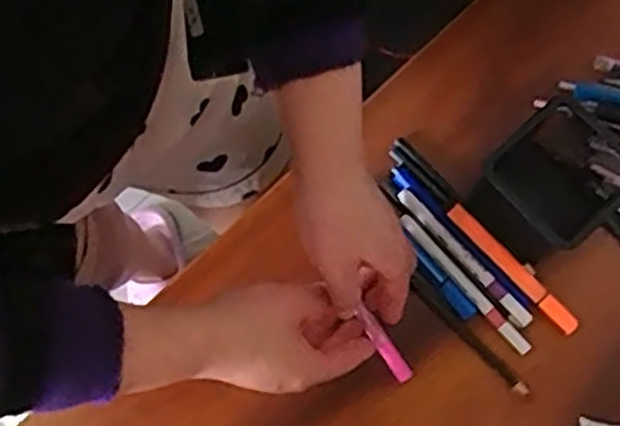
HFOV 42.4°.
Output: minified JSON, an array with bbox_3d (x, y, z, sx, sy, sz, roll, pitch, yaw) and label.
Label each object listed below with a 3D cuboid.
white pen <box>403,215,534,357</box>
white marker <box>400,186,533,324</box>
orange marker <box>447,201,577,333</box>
[{"bbox_3d":[0.114,0.053,0.593,0.011,0.011,0.131,-41,79,-8],"label":"white pen"},{"bbox_3d":[0.114,0.033,0.595,0.013,0.013,0.131,-42,79,-8],"label":"white marker"},{"bbox_3d":[0.149,0.042,0.591,0.014,0.015,0.122,-43,79,-8],"label":"orange marker"}]

